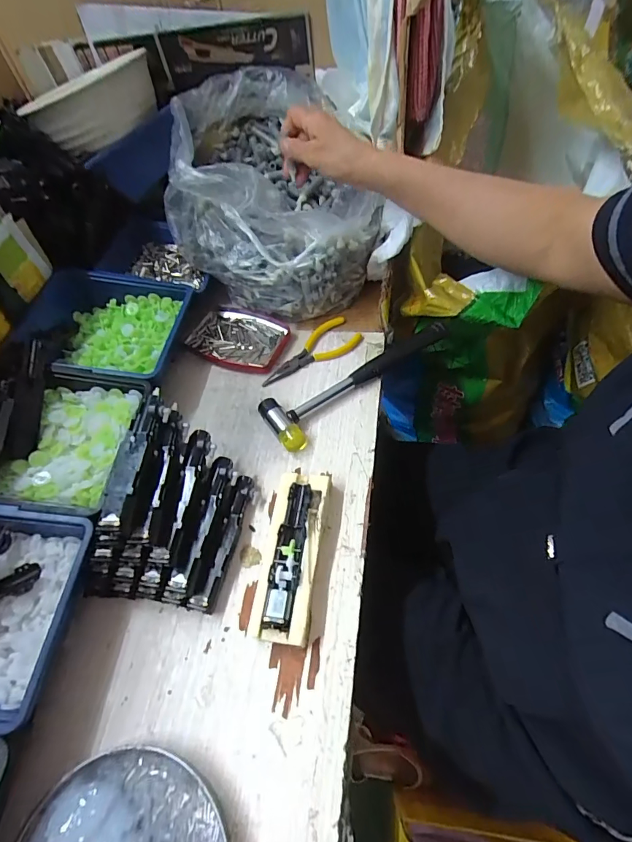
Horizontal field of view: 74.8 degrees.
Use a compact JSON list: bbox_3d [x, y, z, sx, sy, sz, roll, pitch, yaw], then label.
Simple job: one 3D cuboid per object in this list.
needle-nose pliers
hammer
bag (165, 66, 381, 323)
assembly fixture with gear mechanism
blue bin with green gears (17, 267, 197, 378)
[{"bbox_3d":[-0.008,-0.082,0.481,0.126,0.012,0.051,-29,58,-13],"label":"needle-nose pliers"},{"bbox_3d":[0.042,-0.055,0.451,0.225,0.034,0.061,-36,60,-17],"label":"hammer"},{"bbox_3d":[-0.067,-0.283,0.511,0.216,0.145,0.306,-22,62,-16],"label":"bag"},{"bbox_3d":[-0.020,0.110,0.352,0.047,0.028,0.138,6,57,10],"label":"assembly fixture with gear mechanism"},{"bbox_3d":[-0.240,-0.103,0.474,0.178,0.052,0.147,6,57,10],"label":"blue bin with green gears"}]

